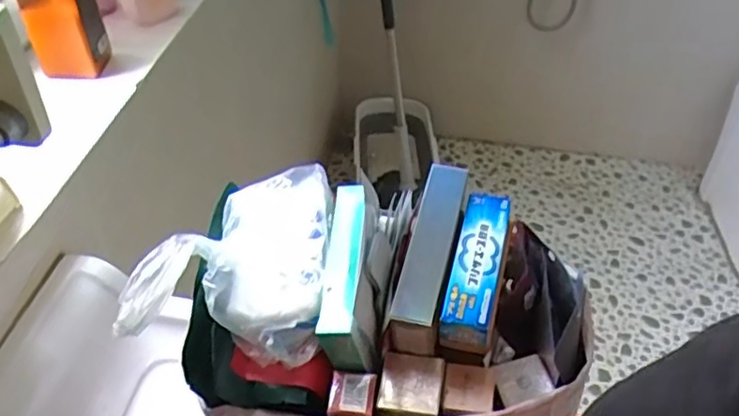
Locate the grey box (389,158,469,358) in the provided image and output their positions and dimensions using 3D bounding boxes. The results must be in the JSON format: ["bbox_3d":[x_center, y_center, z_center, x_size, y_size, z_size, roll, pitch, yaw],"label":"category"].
[{"bbox_3d":[0.043,0.033,0.455,0.030,0.055,0.131,13,62,8],"label":"grey box"}]

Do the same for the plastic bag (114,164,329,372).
[{"bbox_3d":[-0.087,0.037,0.443,0.113,0.071,0.153,5,44,0],"label":"plastic bag"}]

